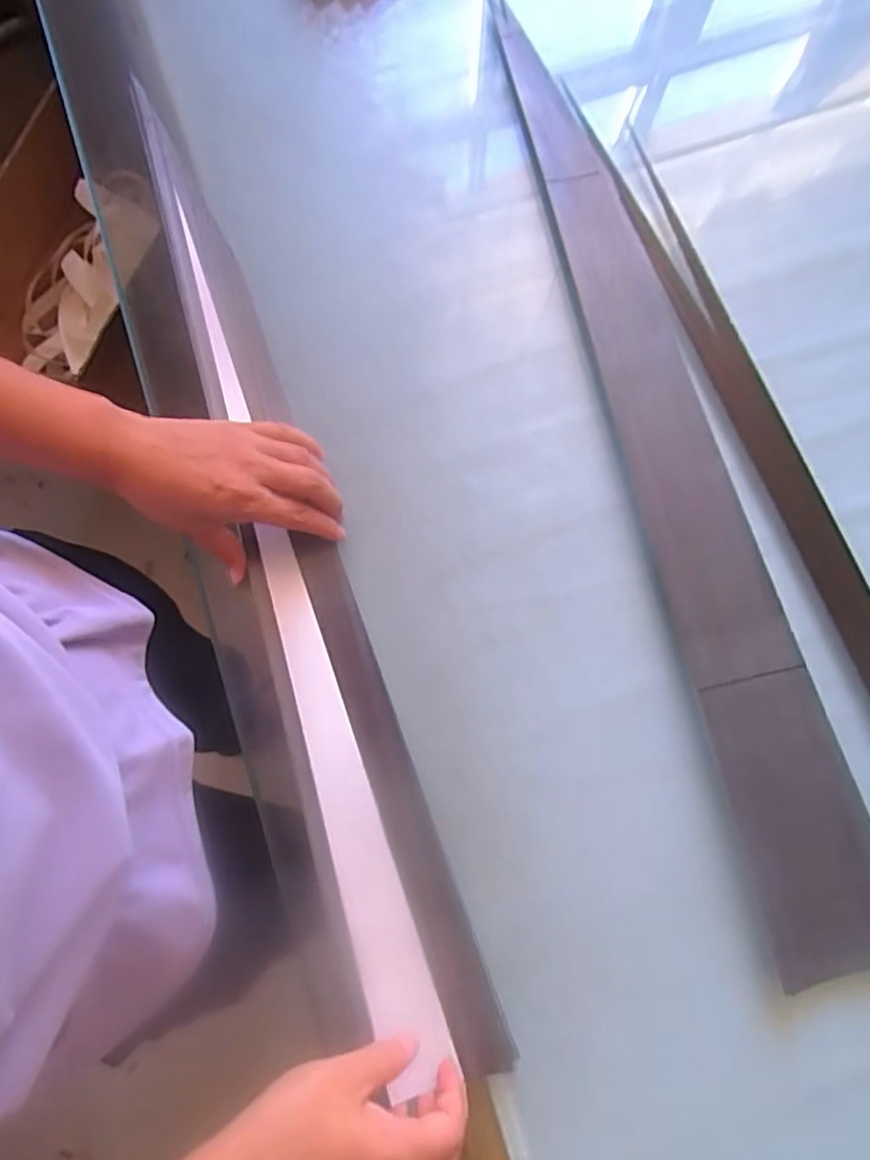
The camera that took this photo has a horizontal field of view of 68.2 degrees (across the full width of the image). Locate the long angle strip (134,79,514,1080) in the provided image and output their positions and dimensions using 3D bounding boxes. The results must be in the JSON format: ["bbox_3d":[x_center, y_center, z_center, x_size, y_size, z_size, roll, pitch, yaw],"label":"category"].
[{"bbox_3d":[-0.115,-0.036,0.485,0.076,0.030,0.748,-19,81,-5],"label":"long angle strip"}]

